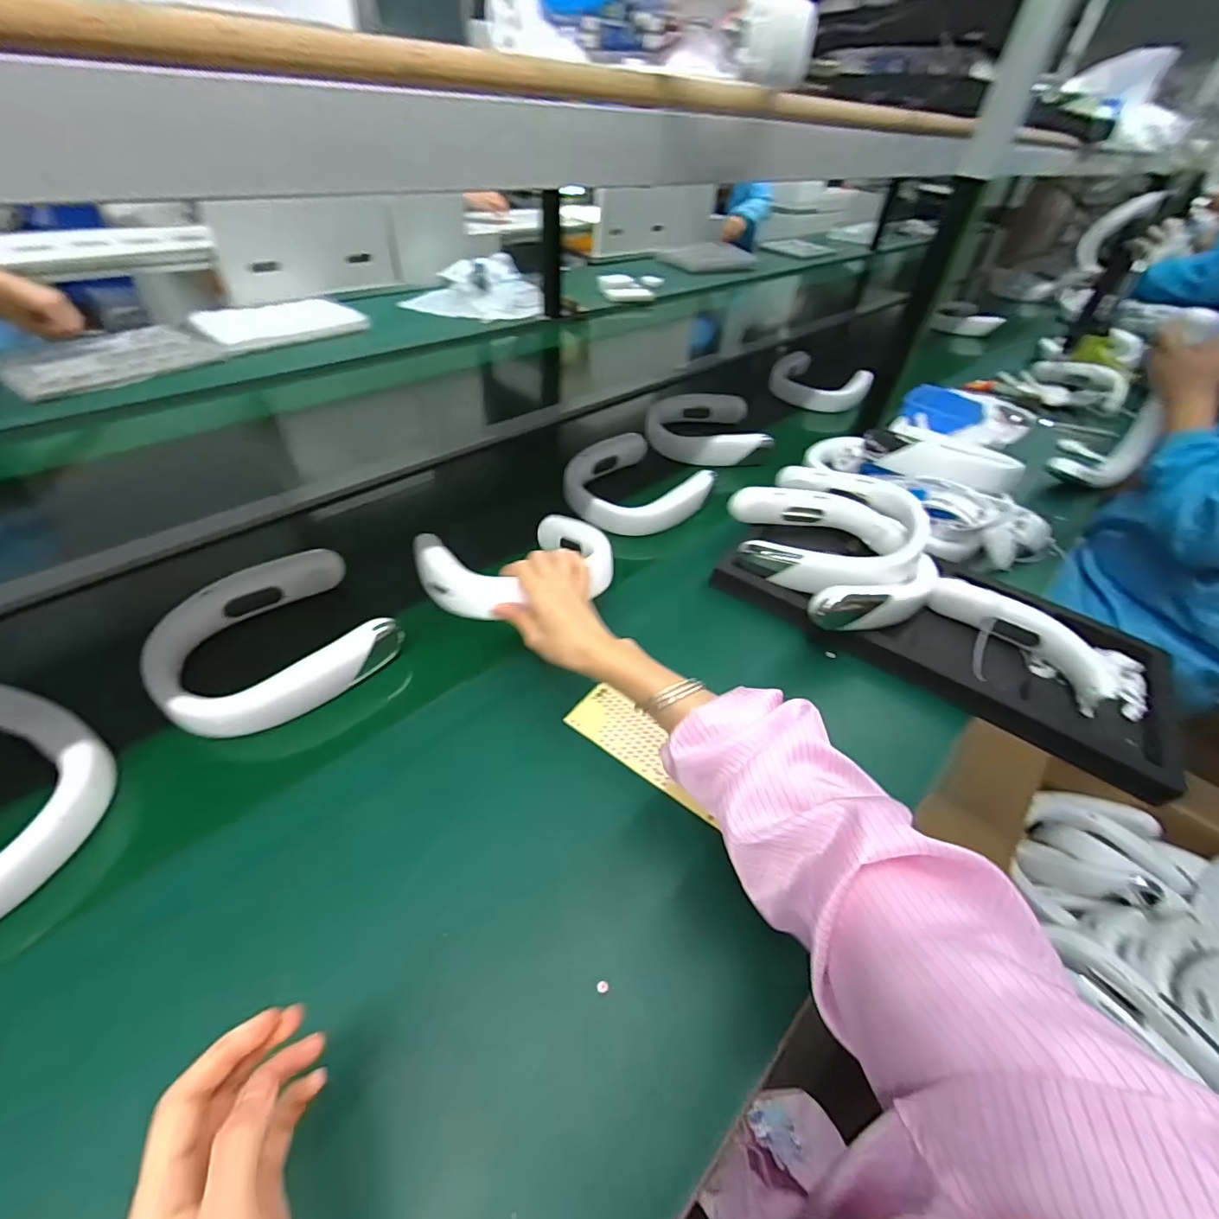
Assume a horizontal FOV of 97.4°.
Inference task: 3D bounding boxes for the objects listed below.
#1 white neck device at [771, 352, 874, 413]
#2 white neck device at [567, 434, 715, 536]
[{"bbox_3d":[0.463,-0.499,1.180,0.212,0.069,0.140,33,50,24],"label":"white neck device"},{"bbox_3d":[0.035,-0.193,0.816,0.195,0.045,0.185,-27,54,-30],"label":"white neck device"}]

